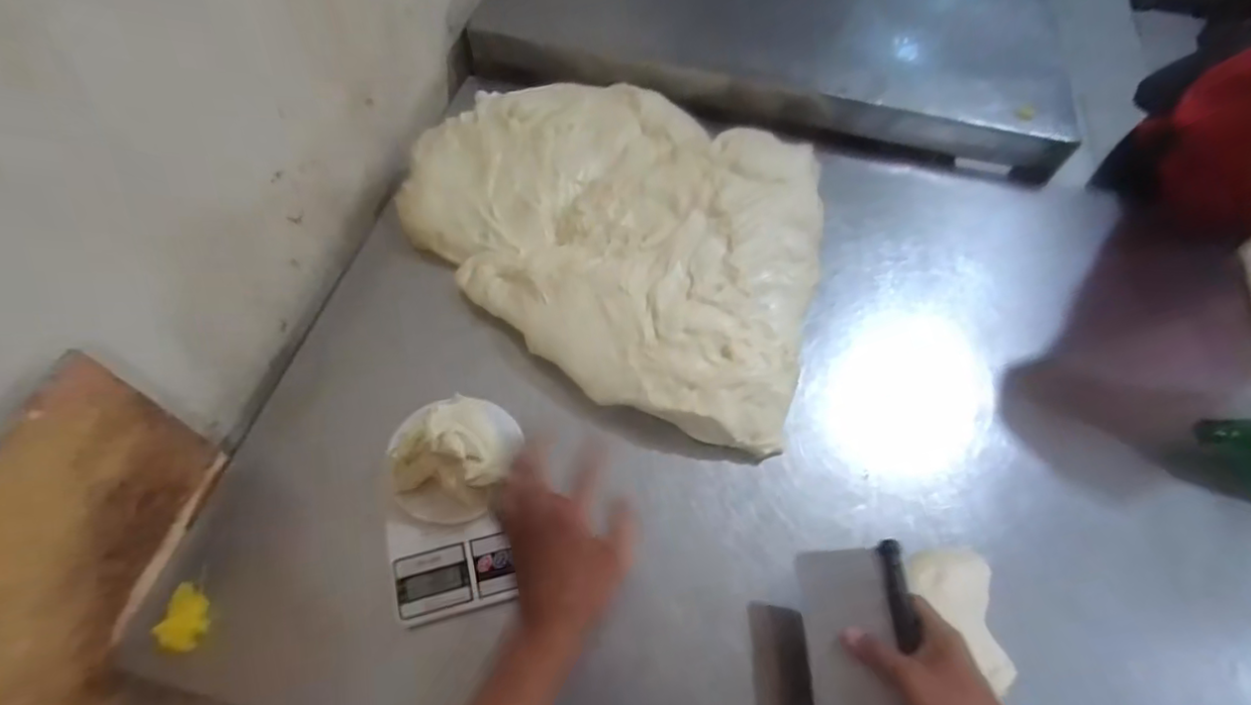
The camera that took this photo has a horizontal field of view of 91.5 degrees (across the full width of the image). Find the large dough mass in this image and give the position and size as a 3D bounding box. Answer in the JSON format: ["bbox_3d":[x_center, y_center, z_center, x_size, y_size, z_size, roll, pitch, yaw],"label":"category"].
[{"bbox_3d":[-0.027,-0.156,0.785,0.533,0.079,0.447,15,60,7],"label":"large dough mass"}]

